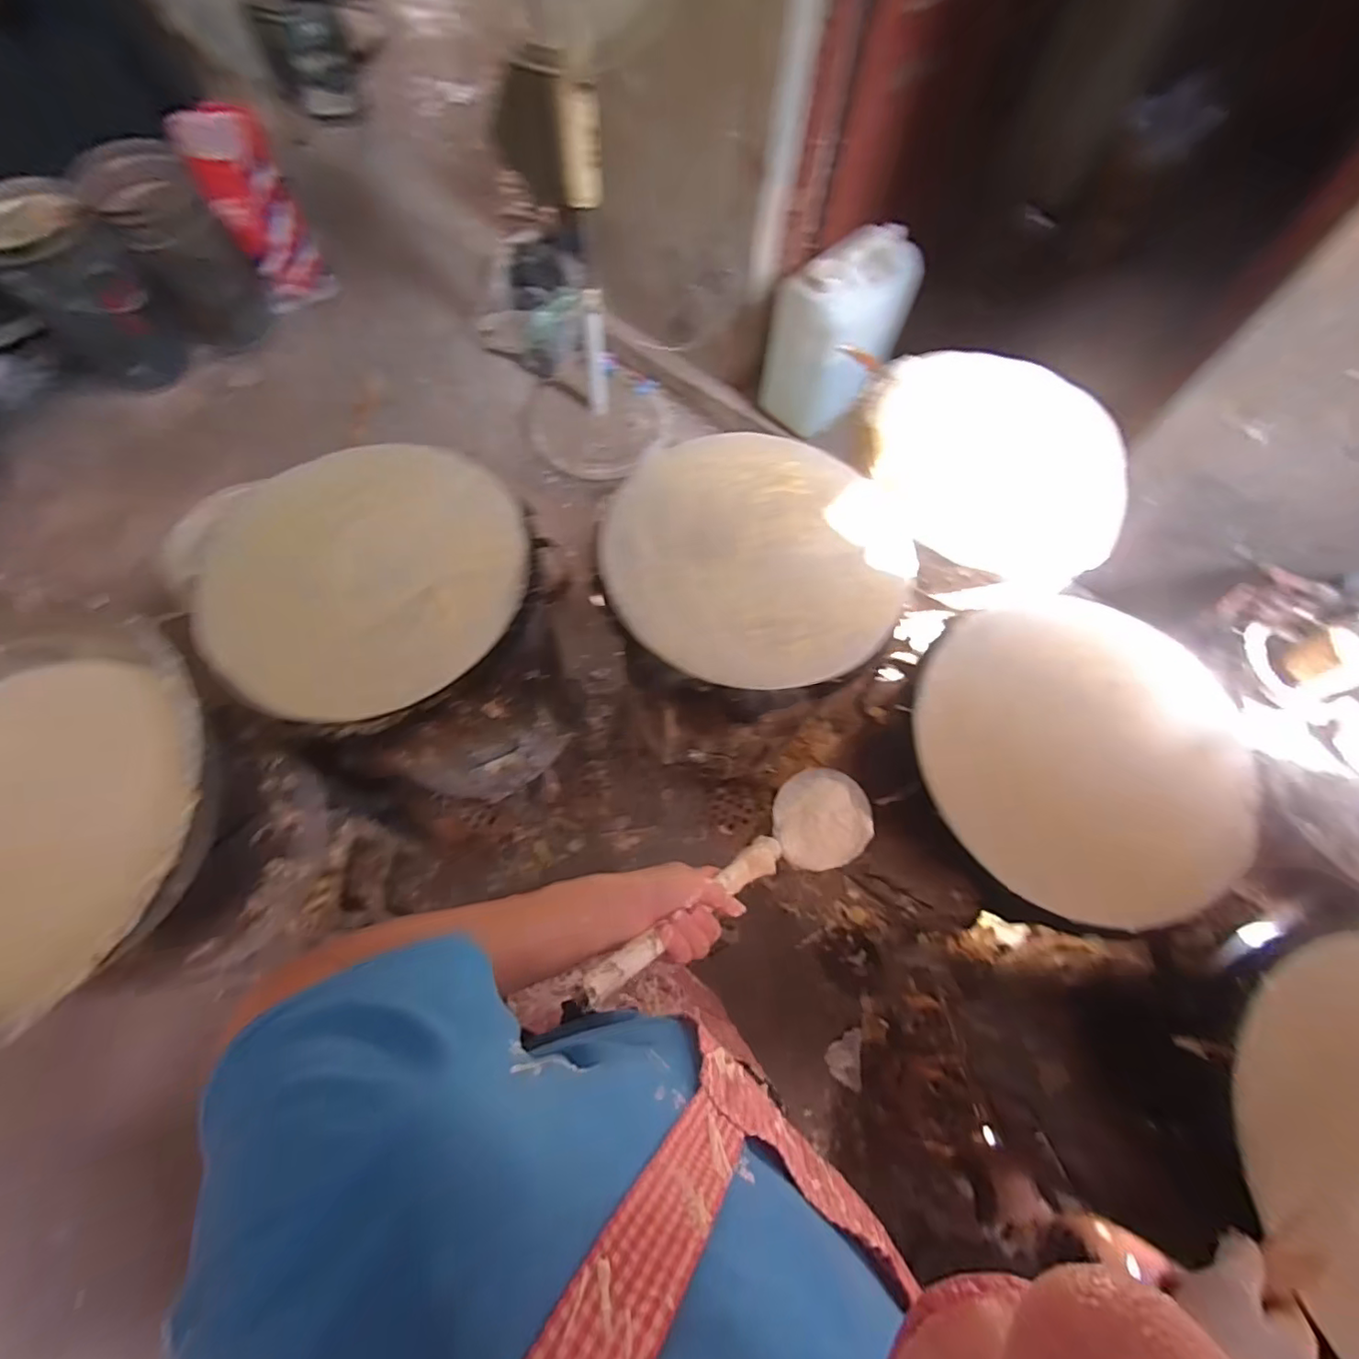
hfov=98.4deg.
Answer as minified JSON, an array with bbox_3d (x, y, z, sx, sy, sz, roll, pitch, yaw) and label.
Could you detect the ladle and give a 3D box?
[{"bbox_3d":[0.054,0.168,0.509,0.339,0.057,0.093,-16,65,-43],"label":"ladle"}]

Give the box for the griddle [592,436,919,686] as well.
[{"bbox_3d":[0.112,-0.162,0.747,0.388,0.061,0.342,-26,71,-12],"label":"griddle"}]

